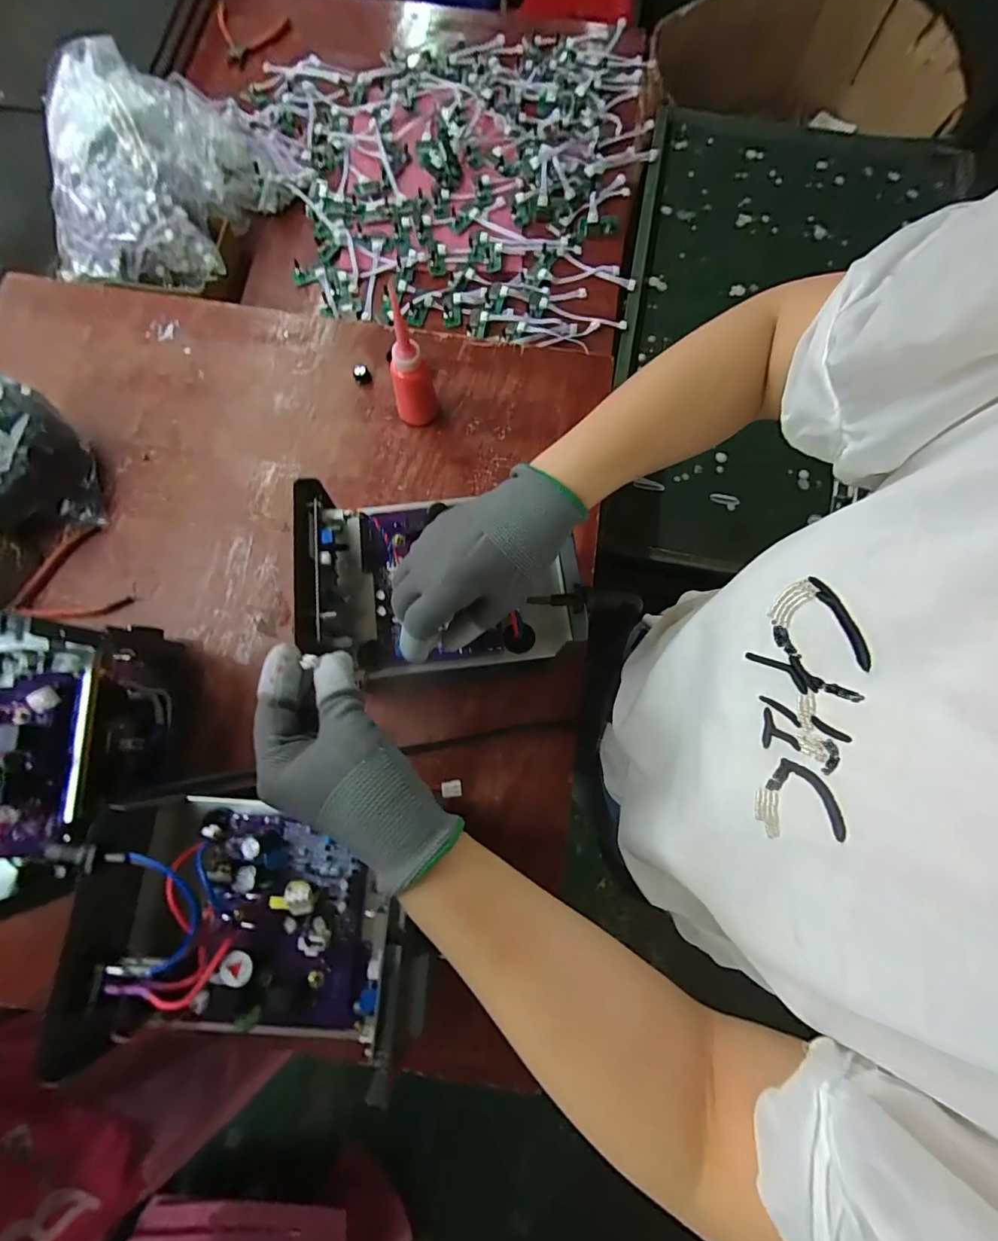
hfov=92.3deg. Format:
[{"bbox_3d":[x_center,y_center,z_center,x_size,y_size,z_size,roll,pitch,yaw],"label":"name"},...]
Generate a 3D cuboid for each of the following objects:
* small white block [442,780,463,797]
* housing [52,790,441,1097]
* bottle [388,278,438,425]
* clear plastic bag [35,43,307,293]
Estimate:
[{"bbox_3d":[-0.035,0.125,0.357,0.015,0.005,0.012,-6,78,-2],"label":"small white block"},{"bbox_3d":[-0.163,0.211,0.328,0.216,0.067,0.151,3,78,0],"label":"housing"},{"bbox_3d":[-0.099,-0.273,0.524,0.047,0.157,0.038,-21,78,-5],"label":"bottle"},{"bbox_3d":[-0.475,-0.656,0.691,0.296,0.139,0.340,4,78,1],"label":"clear plastic bag"}]

